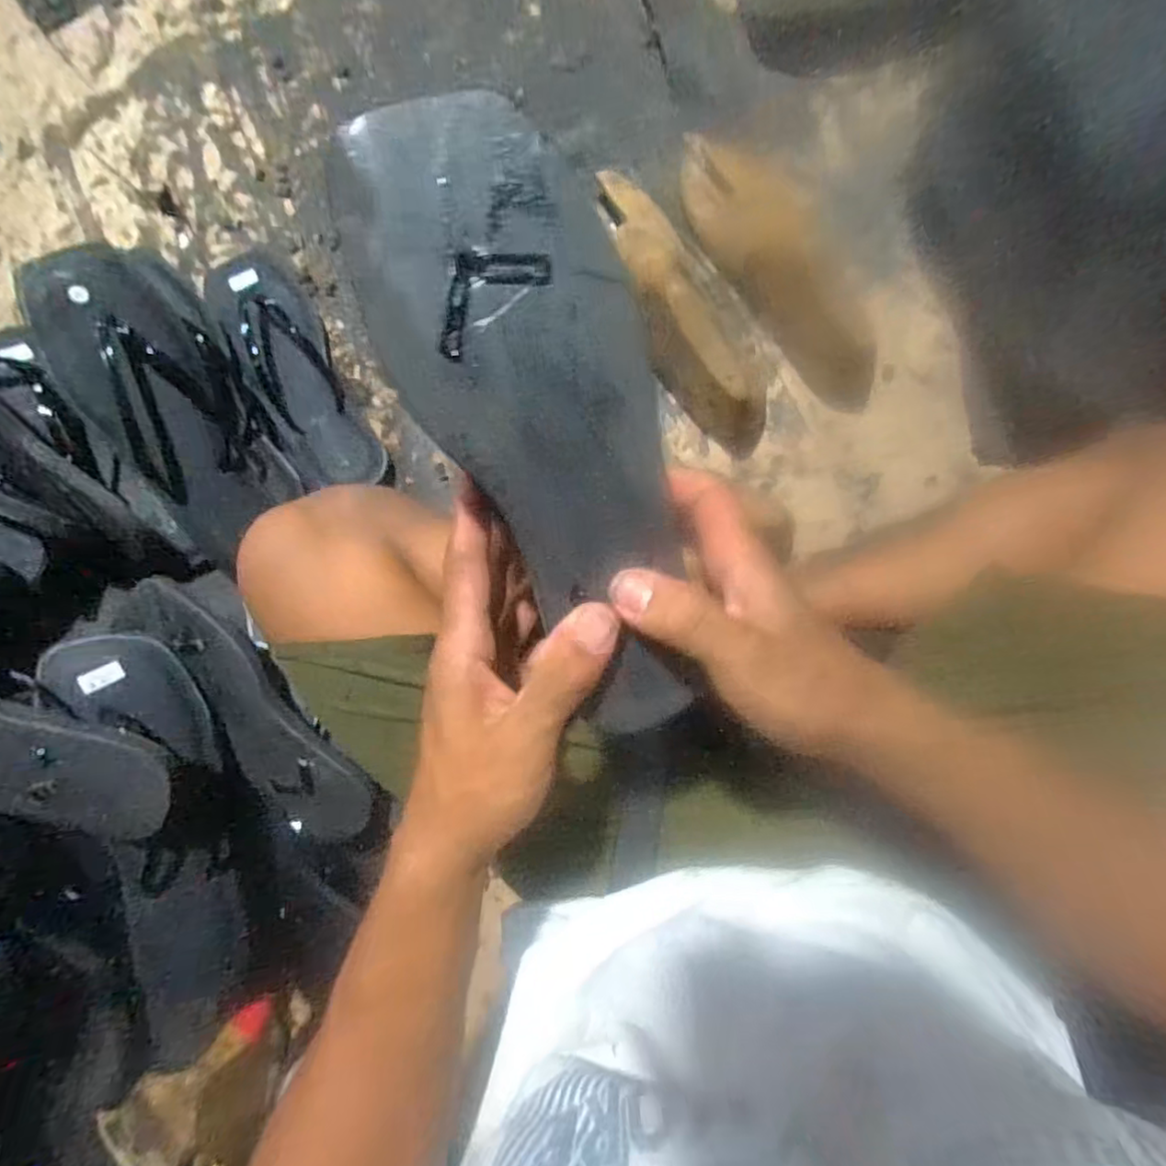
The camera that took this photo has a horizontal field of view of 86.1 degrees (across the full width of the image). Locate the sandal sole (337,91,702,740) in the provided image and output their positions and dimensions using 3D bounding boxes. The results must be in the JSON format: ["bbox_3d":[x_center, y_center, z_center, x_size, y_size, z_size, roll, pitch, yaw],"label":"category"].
[{"bbox_3d":[-0.007,-0.049,0.235,0.084,0.023,0.235,-20,109,7],"label":"sandal sole"}]

